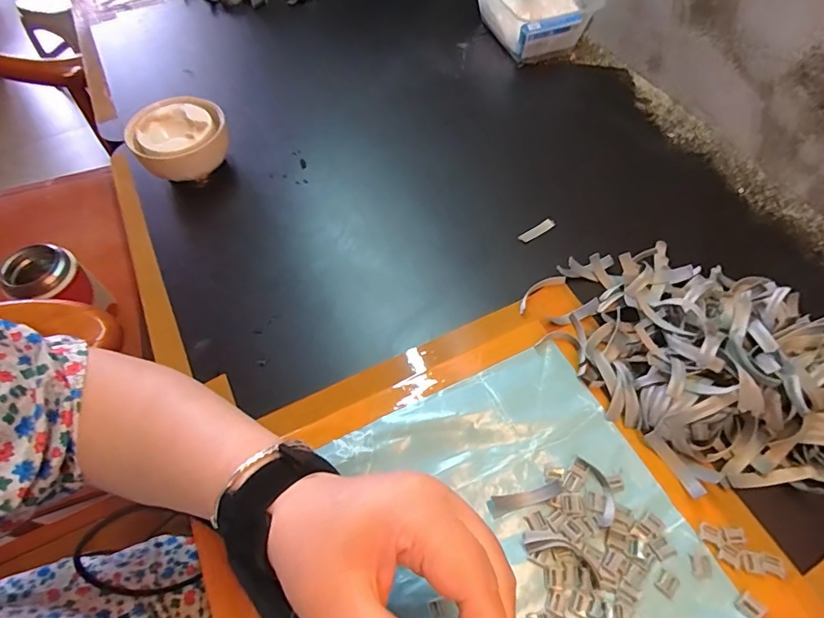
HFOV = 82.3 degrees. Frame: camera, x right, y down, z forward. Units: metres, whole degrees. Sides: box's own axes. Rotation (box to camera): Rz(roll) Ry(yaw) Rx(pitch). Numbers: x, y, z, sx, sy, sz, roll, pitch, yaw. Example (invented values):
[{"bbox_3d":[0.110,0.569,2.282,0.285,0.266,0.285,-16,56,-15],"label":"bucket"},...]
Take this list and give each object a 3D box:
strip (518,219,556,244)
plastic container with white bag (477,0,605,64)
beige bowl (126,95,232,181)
[{"bbox_3d":[0.115,-0.072,0.434,0.038,0.004,0.009,-29,61,-16],"label":"strip"},{"bbox_3d":[0.153,-0.388,0.594,0.117,0.079,0.168,-17,58,-9],"label":"plastic container with white bag"},{"bbox_3d":[-0.229,-0.163,0.476,0.087,0.056,0.091,-1,57,1],"label":"beige bowl"}]

